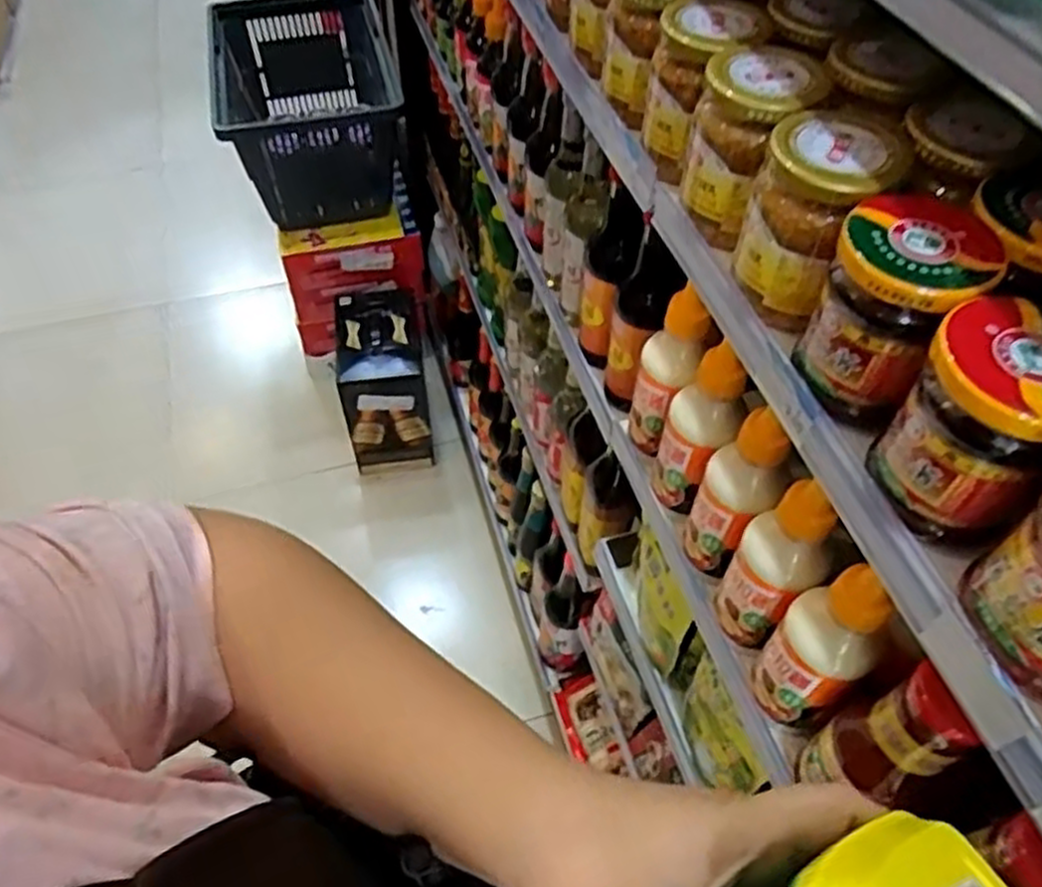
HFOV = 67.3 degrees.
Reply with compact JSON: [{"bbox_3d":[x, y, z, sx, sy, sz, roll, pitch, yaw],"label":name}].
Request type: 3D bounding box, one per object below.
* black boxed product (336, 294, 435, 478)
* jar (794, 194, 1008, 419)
[{"bbox_3d":[-0.271,-0.115,1.557,0.160,0.284,0.245,-8,53,-6],"label":"black boxed product"},{"bbox_3d":[0.166,-0.060,0.354,0.059,0.079,0.054,0,53,0],"label":"jar"}]

